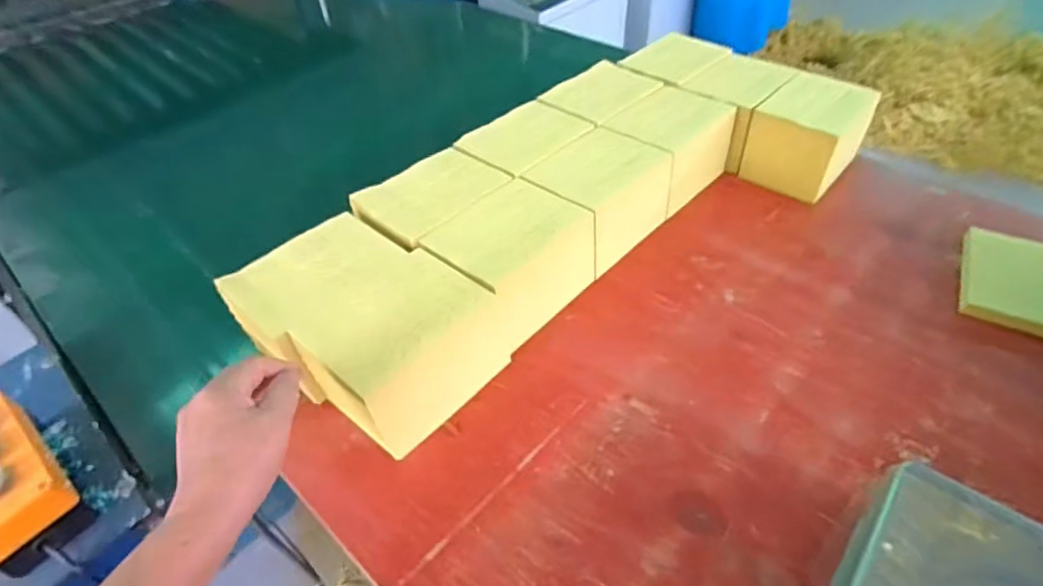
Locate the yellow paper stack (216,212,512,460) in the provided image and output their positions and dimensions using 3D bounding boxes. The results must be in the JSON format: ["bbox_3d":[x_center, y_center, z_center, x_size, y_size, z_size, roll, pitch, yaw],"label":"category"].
[{"bbox_3d":[-0.156,0.036,0.592,0.227,0.108,0.158,26,52,26],"label":"yellow paper stack"}]

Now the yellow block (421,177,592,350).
[{"bbox_3d":[-0.006,-0.035,0.651,0.133,0.099,0.160,30,54,29],"label":"yellow block"}]

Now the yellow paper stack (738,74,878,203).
[{"bbox_3d":[0.414,-0.227,0.825,0.128,0.107,0.155,31,54,30],"label":"yellow paper stack"}]

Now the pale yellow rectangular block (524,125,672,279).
[{"bbox_3d":[0.102,-0.124,0.733,0.127,0.099,0.167,32,54,30],"label":"pale yellow rectangular block"}]

